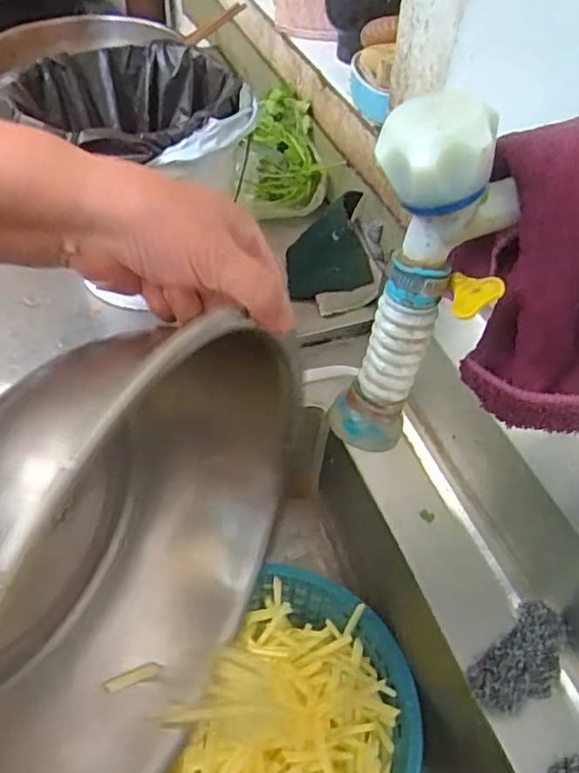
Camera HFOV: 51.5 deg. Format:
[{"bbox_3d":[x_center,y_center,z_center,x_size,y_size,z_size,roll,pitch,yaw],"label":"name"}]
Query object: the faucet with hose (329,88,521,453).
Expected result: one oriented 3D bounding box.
[{"bbox_3d":[0.057,-0.043,0.276,0.060,0.171,0.056,18,51,11],"label":"faucet with hose"}]

